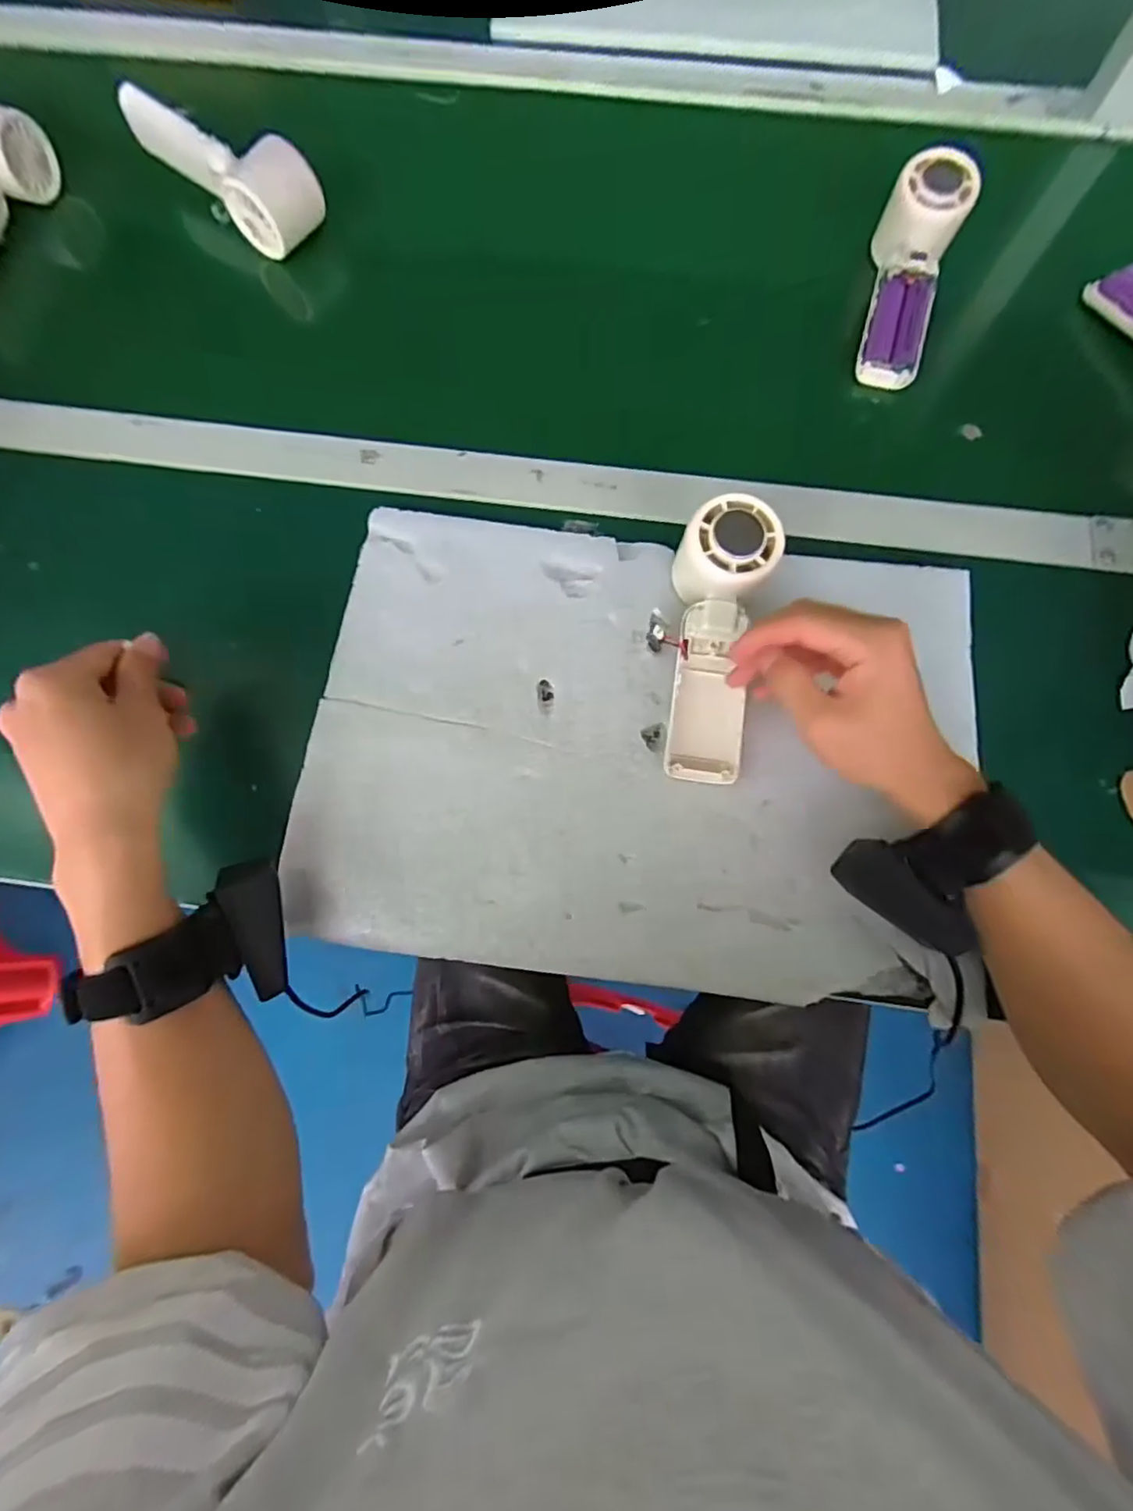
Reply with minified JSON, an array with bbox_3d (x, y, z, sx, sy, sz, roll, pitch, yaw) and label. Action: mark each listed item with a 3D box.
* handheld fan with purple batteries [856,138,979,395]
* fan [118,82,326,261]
[{"bbox_3d":[0.258,-0.357,0.459,0.051,0.047,0.161,13,92,4],"label":"handheld fan with purple batteries"},{"bbox_3d":[-0.270,-0.473,0.483,0.160,0.047,0.065,43,79,11],"label":"fan"}]

